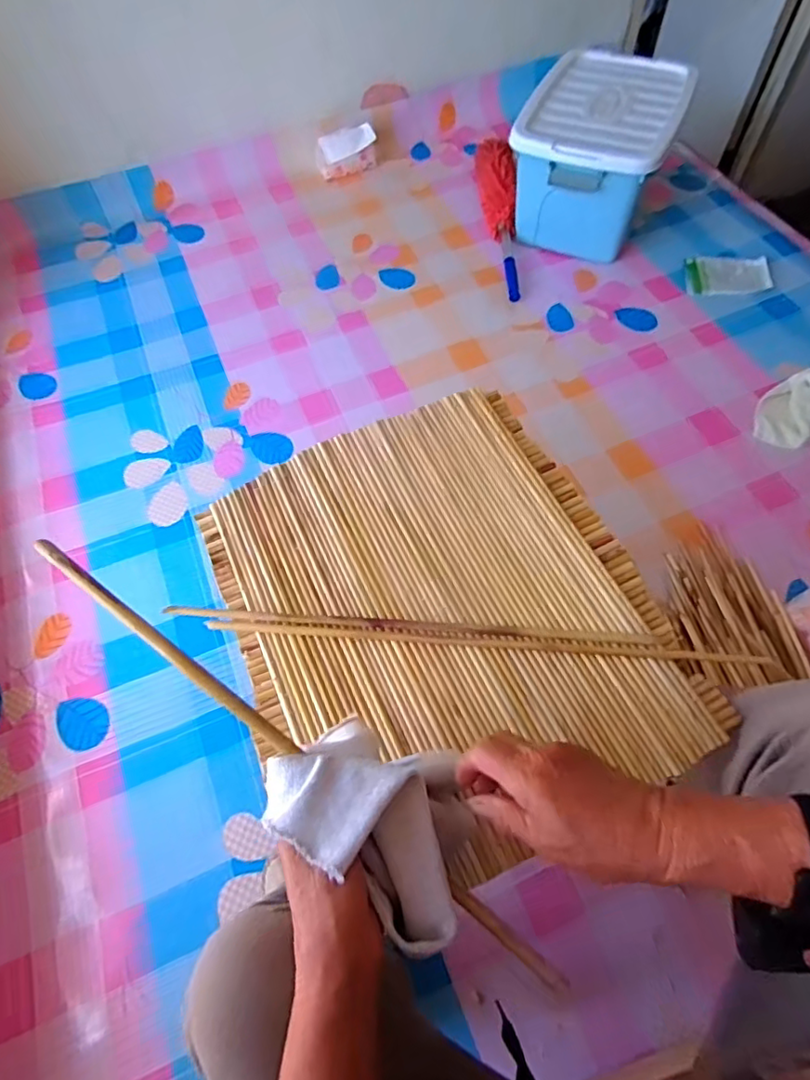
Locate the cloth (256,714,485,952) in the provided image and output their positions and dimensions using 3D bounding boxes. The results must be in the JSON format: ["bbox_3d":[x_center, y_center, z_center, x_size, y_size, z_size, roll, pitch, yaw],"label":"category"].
[{"bbox_3d":[-0.014,0.176,0.377,0.147,0.076,0.102,34,70,16],"label":"cloth"}]

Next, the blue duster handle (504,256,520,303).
[{"bbox_3d":[0.238,-0.578,1.275,0.027,0.014,0.135,-1,60,2],"label":"blue duster handle"}]

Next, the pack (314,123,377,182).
[{"bbox_3d":[-0.147,-0.974,1.455,0.154,0.113,0.072,-15,63,-7],"label":"pack"}]

